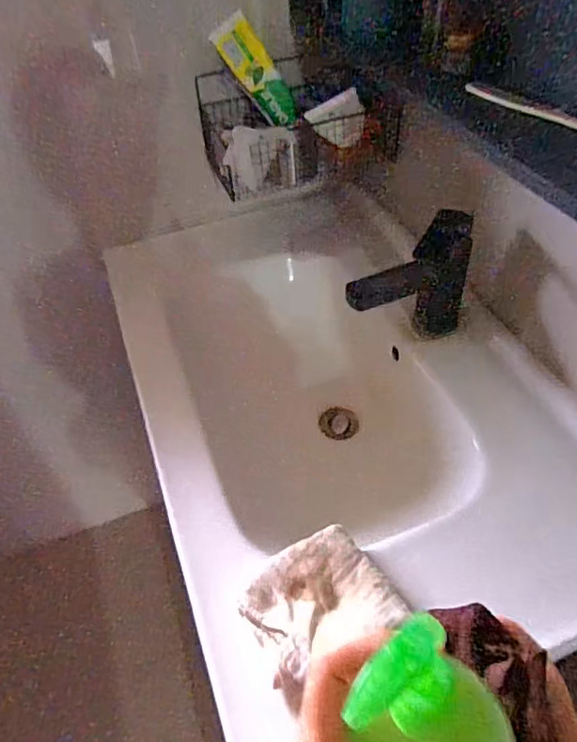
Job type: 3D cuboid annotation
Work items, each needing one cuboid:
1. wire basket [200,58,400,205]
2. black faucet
[{"bbox_3d":[0.013,-0.377,0.824,0.271,0.129,0.172,-16,48,-10],"label":"wire basket"},{"bbox_3d":[0.153,-0.100,0.665,0.158,0.143,0.065,-21,49,-14],"label":"black faucet"}]

